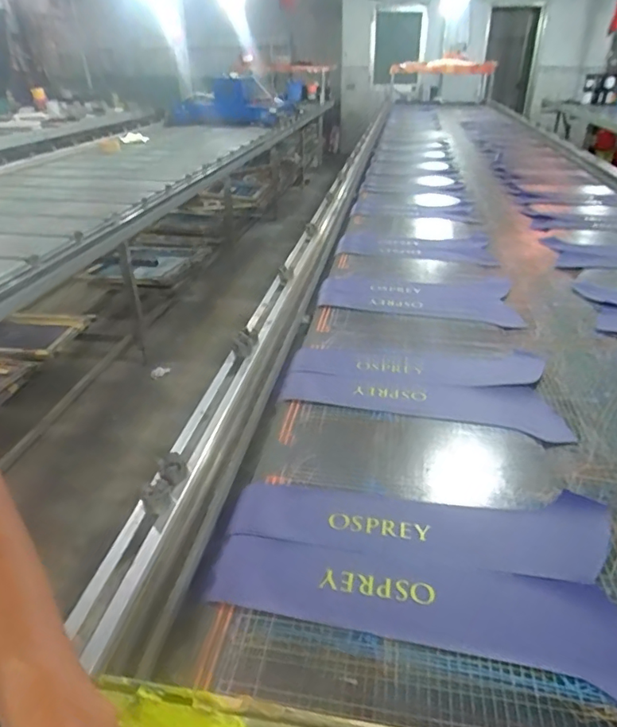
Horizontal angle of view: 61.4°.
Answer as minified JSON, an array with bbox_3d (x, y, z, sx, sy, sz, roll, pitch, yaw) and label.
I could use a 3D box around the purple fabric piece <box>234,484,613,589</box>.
[{"bbox_3d":[0.140,0.204,0.677,0.464,0.009,0.129,5,30,9],"label":"purple fabric piece"}]

